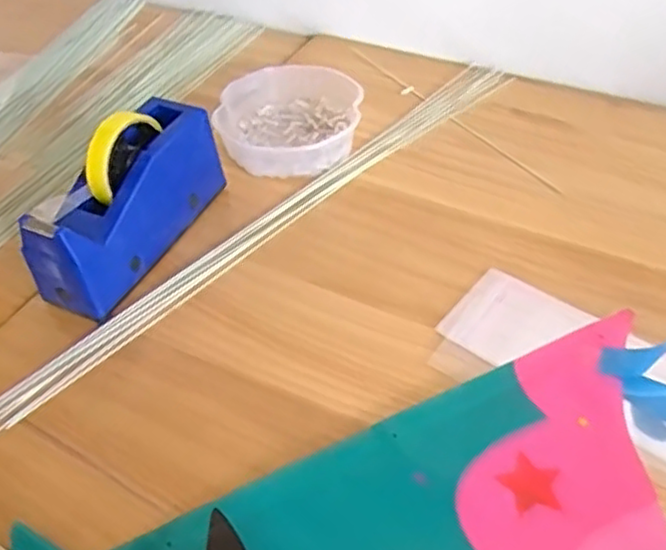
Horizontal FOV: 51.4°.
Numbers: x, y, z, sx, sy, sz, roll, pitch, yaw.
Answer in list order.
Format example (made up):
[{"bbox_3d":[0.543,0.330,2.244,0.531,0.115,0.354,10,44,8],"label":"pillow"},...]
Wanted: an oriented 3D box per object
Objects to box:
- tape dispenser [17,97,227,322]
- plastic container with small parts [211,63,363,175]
[{"bbox_3d":[-0.182,-0.069,0.618,0.060,0.123,0.201,18,50,21],"label":"tape dispenser"},{"bbox_3d":[-0.042,-0.172,0.760,0.154,0.045,0.149,-3,46,3],"label":"plastic container with small parts"}]

